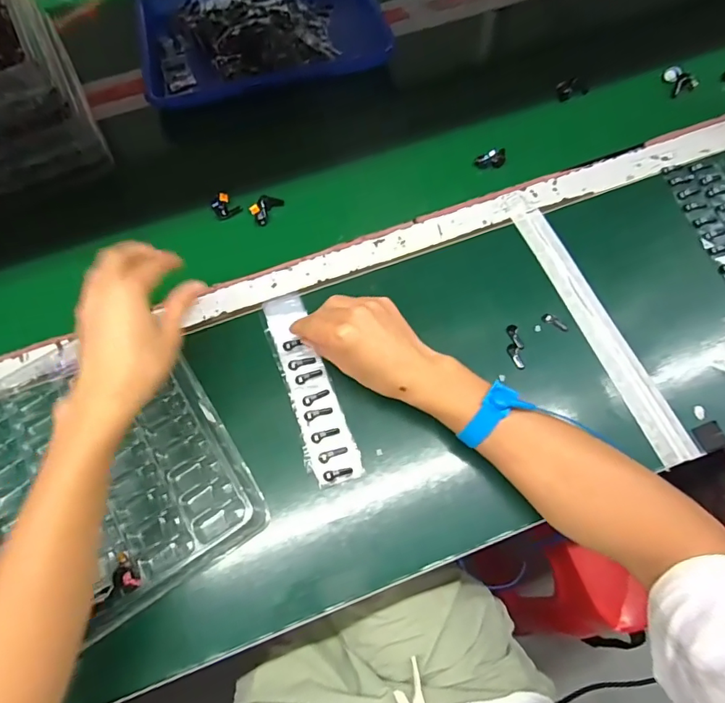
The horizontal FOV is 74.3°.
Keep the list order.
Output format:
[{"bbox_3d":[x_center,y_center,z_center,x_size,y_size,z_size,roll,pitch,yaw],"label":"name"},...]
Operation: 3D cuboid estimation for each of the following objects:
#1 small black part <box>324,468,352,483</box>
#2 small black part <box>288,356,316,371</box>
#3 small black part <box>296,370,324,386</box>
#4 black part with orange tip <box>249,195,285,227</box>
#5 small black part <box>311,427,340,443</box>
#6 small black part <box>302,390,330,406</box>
[{"bbox_3d":[-0.022,0.111,0.435,0.026,0.006,0.009,-11,66,-16],"label":"small black part"},{"bbox_3d":[-0.060,0.012,0.482,0.028,0.004,0.011,-16,67,-5],"label":"small black part"},{"bbox_3d":[-0.053,0.024,0.477,0.027,0.004,0.012,-24,68,-8],"label":"small black part"},{"bbox_3d":[-0.114,-0.170,0.566,0.026,0.012,0.040,36,73,16],"label":"black part with orange tip"},{"bbox_3d":[-0.035,0.079,0.450,0.027,0.007,0.009,-20,68,-6],"label":"small black part"},{"bbox_3d":[-0.045,0.045,0.468,0.027,0.004,0.009,-29,69,-10],"label":"small black part"}]

